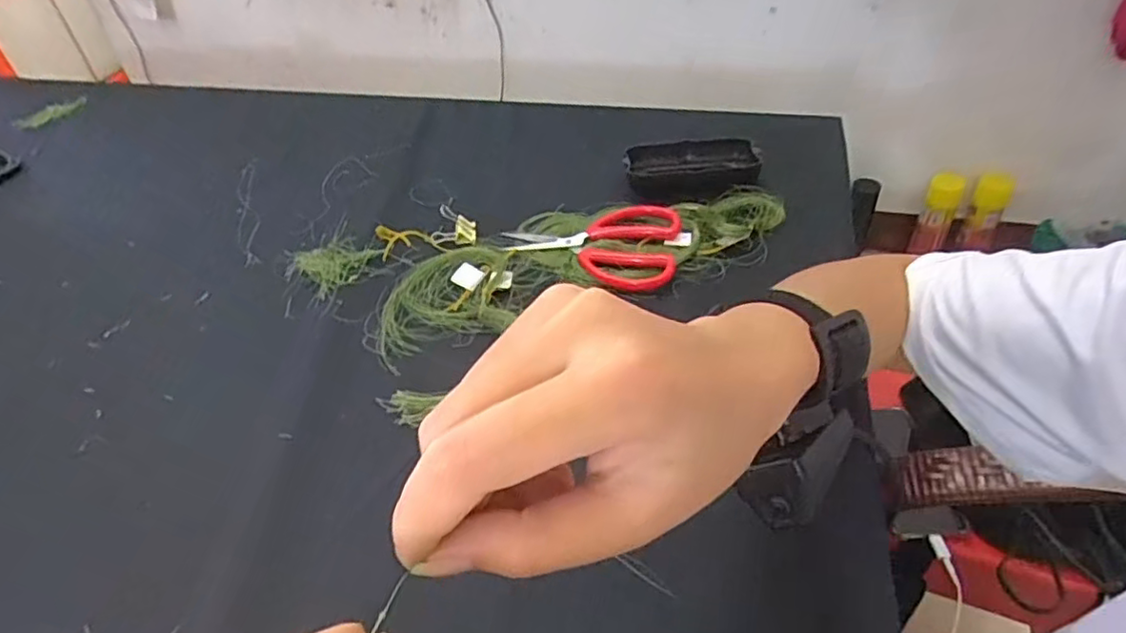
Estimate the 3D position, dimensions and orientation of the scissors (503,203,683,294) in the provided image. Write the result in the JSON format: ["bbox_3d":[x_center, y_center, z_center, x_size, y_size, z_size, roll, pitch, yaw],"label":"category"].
[{"bbox_3d":[0.021,-0.057,0.491,0.132,0.013,0.087,7,44,11],"label":"scissors"}]

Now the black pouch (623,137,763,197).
[{"bbox_3d":[0.108,-0.127,0.542,0.108,0.034,0.034,-2,43,2],"label":"black pouch"}]

